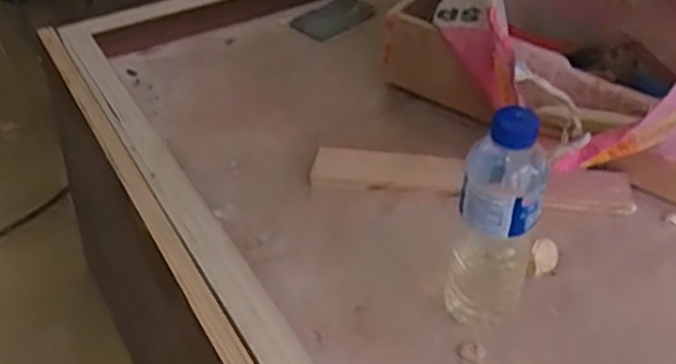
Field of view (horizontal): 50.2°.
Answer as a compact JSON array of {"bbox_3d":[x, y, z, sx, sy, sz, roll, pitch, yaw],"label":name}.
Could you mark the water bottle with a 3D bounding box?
[{"bbox_3d":[0.122,0.030,0.550,0.067,0.203,0.060,5,43,10],"label":"water bottle"}]

